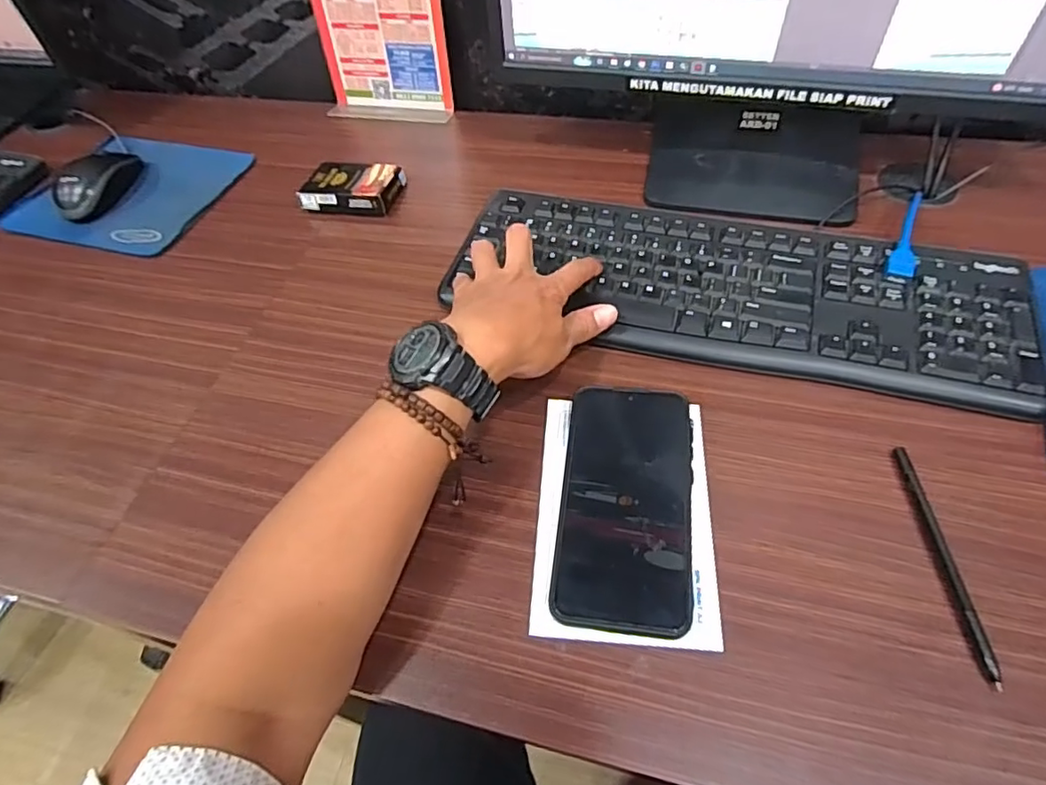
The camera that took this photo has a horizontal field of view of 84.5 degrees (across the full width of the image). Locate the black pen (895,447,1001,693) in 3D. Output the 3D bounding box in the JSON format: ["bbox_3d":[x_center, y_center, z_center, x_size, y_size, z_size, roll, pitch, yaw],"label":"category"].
[{"bbox_3d":[0.244,0.094,0.334,0.006,0.004,0.138,-2,56,4],"label":"black pen"}]

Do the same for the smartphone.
[{"bbox_3d":[0.065,0.067,0.366,0.080,0.014,0.161,5,56,8],"label":"smartphone"}]

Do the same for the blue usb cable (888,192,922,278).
[{"bbox_3d":[0.307,-0.124,0.454,0.019,0.013,0.100,24,61,20],"label":"blue usb cable"}]

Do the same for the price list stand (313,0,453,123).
[{"bbox_3d":[-0.160,-0.406,0.618,0.151,0.210,0.052,7,57,10],"label":"price list stand"}]

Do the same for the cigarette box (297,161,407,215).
[{"bbox_3d":[-0.170,-0.207,0.580,0.087,0.025,0.065,5,56,8],"label":"cigarette box"}]

